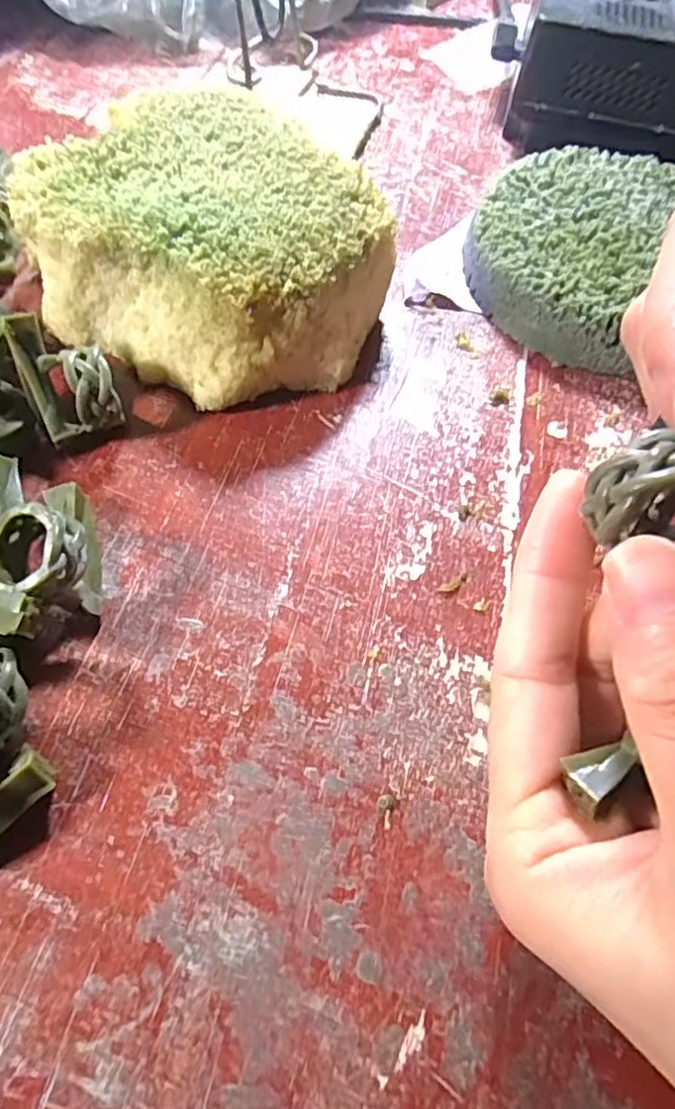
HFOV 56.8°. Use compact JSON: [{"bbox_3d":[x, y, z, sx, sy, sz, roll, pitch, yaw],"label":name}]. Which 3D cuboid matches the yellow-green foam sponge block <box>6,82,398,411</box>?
[{"bbox_3d":[-0.043,-0.098,0.208,0.098,0.043,0.110,-39,72,-21],"label":"yellow-green foam sponge block"}]

